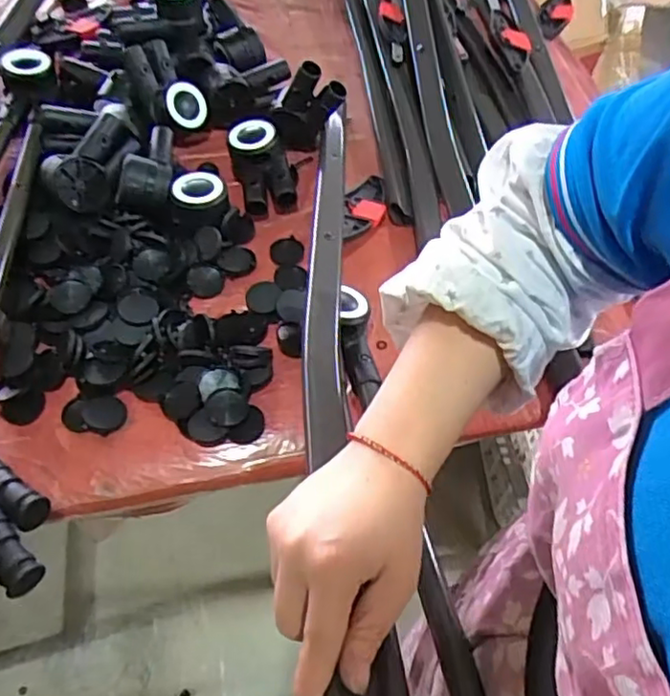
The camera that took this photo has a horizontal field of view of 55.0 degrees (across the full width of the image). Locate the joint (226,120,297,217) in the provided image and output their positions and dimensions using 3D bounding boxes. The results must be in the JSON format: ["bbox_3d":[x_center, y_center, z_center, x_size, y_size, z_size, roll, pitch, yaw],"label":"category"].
[{"bbox_3d":[-0.077,-0.191,0.680,0.063,0.046,0.105,-9,56,-7],"label":"joint"}]

